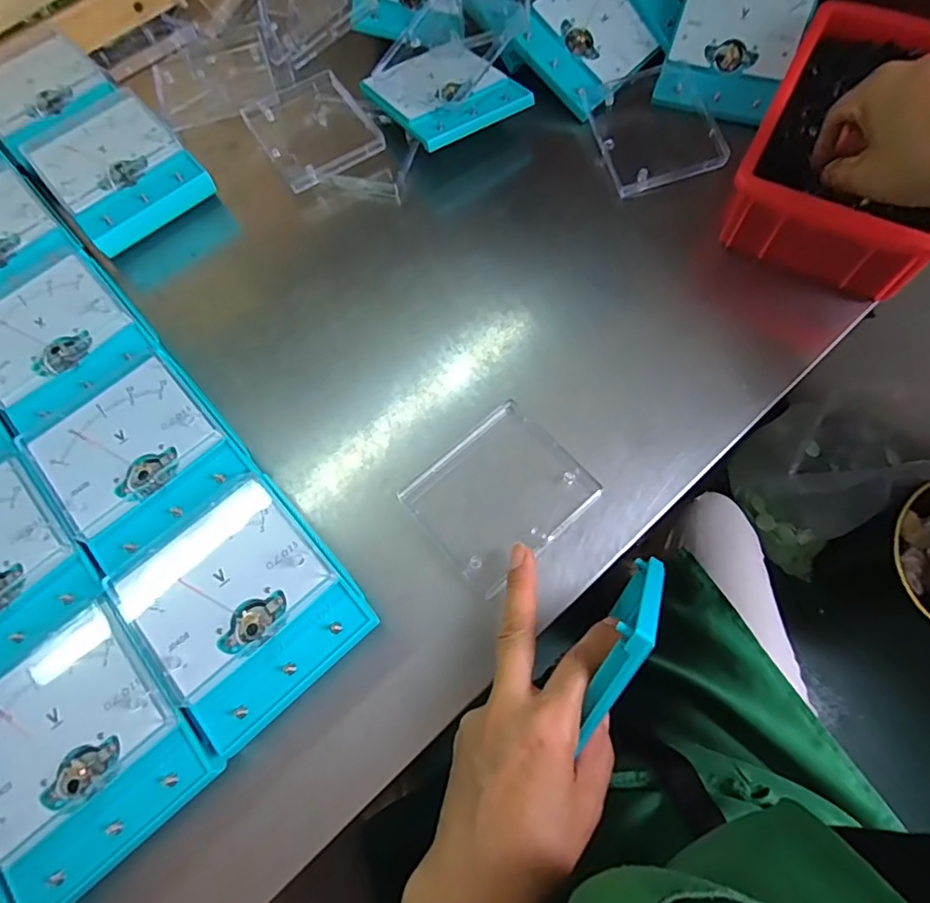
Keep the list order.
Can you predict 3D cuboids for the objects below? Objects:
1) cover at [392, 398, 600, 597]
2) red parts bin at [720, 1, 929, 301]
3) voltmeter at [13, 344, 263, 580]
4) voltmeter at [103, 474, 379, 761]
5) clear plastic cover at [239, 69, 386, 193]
[{"bbox_3d":[0.021,0.026,0.344,0.096,0.009,0.085,-40,73,-12],"label":"cover"},{"bbox_3d":[0.272,-0.211,0.385,0.129,0.067,0.188,27,72,12],"label":"red parts bin"},{"bbox_3d":[-0.197,0.006,0.347,0.103,0.035,0.117,-38,72,-12],"label":"voltmeter"},{"bbox_3d":[-0.120,0.085,0.312,0.101,0.036,0.116,-39,72,-12],"label":"voltmeter"},{"bbox_3d":[-0.125,-0.265,0.461,0.086,0.017,0.108,-32,71,-9],"label":"clear plastic cover"}]

